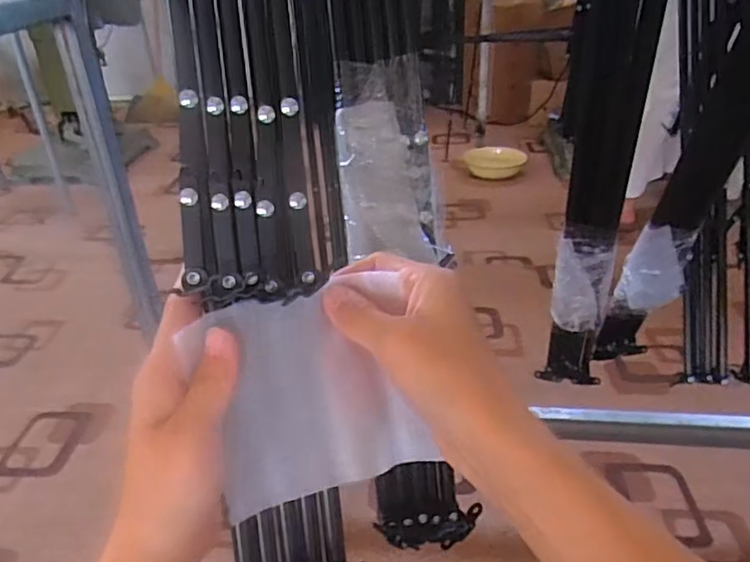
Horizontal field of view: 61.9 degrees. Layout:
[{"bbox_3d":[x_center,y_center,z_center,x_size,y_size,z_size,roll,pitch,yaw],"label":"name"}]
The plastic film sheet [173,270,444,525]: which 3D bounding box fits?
[{"bbox_3d":[-0.029,0.055,0.299,0.100,0.100,0.008,-17,7,-18],"label":"plastic film sheet"}]

